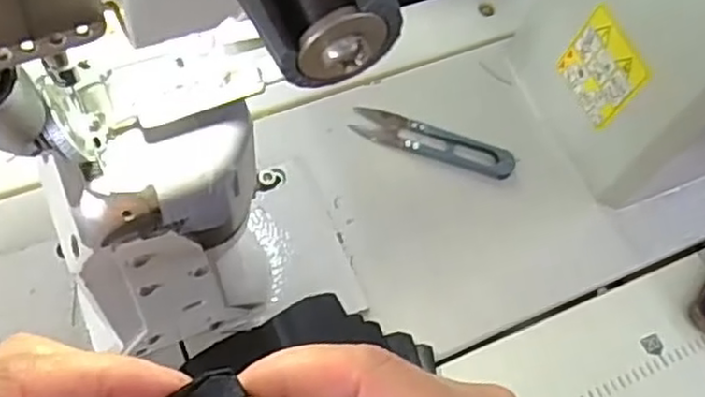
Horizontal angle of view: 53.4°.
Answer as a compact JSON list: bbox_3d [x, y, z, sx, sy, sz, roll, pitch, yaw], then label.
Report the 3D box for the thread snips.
[{"bbox_3d":[0.051,-0.036,0.439,0.102,0.004,0.024,17,59,7],"label":"thread snips"}]

